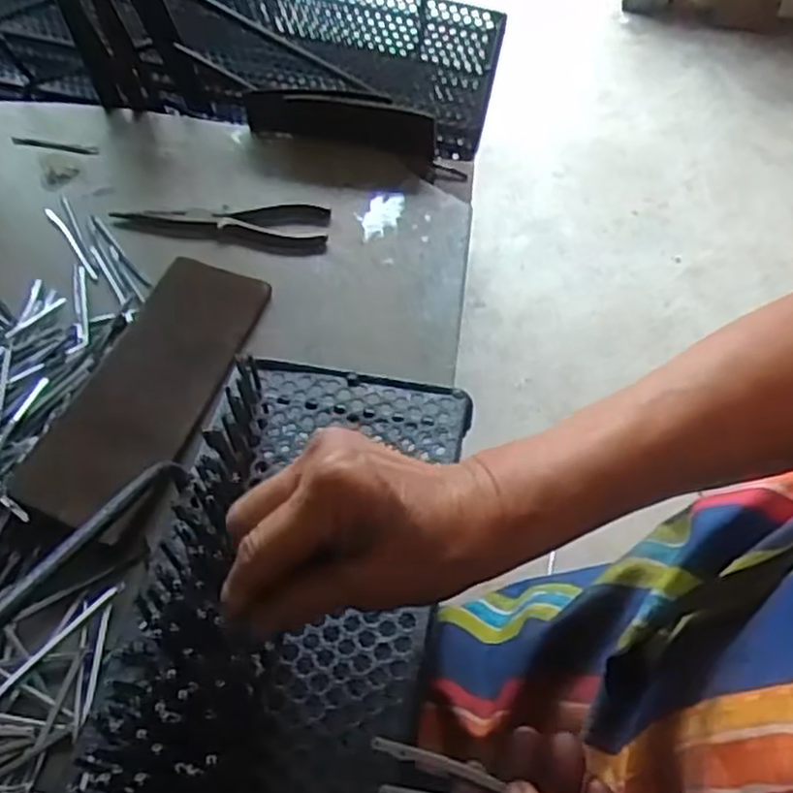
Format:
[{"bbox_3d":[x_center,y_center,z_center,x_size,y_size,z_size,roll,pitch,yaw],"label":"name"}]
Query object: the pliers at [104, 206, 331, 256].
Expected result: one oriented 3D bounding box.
[{"bbox_3d":[-0.155,-0.151,0.676,0.187,0.007,0.061,2,51,0],"label":"pliers"}]

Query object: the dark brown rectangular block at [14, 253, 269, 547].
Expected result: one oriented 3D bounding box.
[{"bbox_3d":[-0.172,-0.013,0.552,0.085,0.013,0.240,22,53,-3],"label":"dark brown rectangular block"}]

